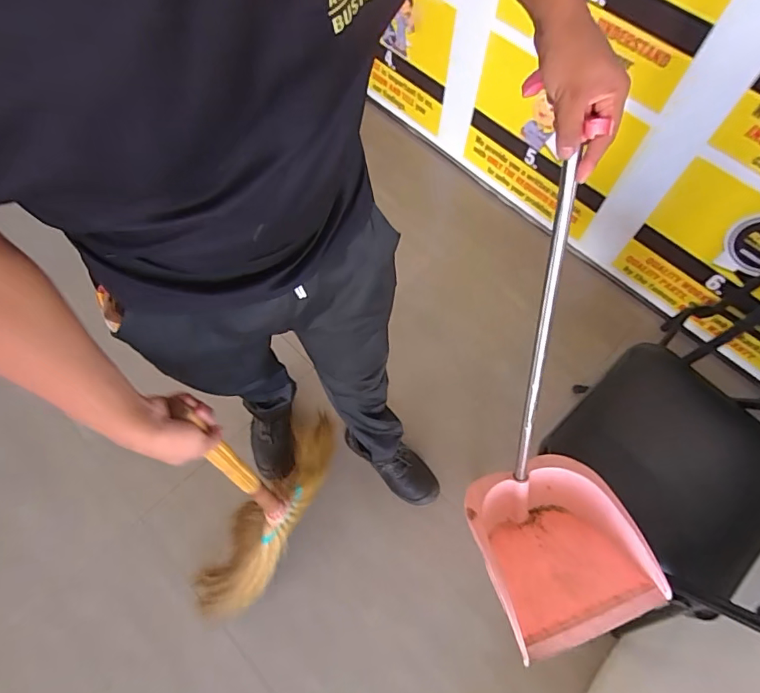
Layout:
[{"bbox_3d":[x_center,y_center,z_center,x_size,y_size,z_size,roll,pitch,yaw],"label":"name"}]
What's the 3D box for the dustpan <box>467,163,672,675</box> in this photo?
[{"bbox_3d":[0.231,0.092,0.673,0.238,0.204,0.609,-15,108,-9],"label":"dustpan"}]

